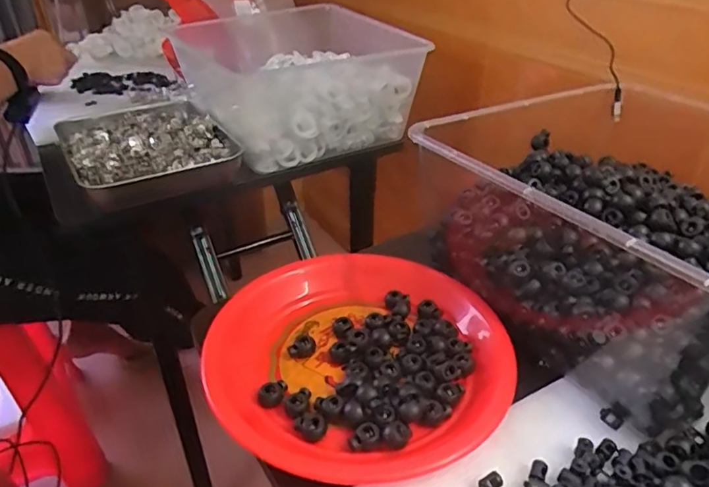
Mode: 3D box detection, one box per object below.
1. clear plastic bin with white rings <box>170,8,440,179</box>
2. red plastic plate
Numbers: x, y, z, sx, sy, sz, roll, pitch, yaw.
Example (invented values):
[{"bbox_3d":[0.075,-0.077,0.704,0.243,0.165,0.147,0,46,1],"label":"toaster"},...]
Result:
[{"bbox_3d":[-0.096,-0.262,0.837,0.283,0.147,0.367,-15,36,-21],"label":"clear plastic bin with white rings"},{"bbox_3d":[0.006,0.080,0.414,0.217,0.032,0.227,0,34,0],"label":"red plastic plate"}]

